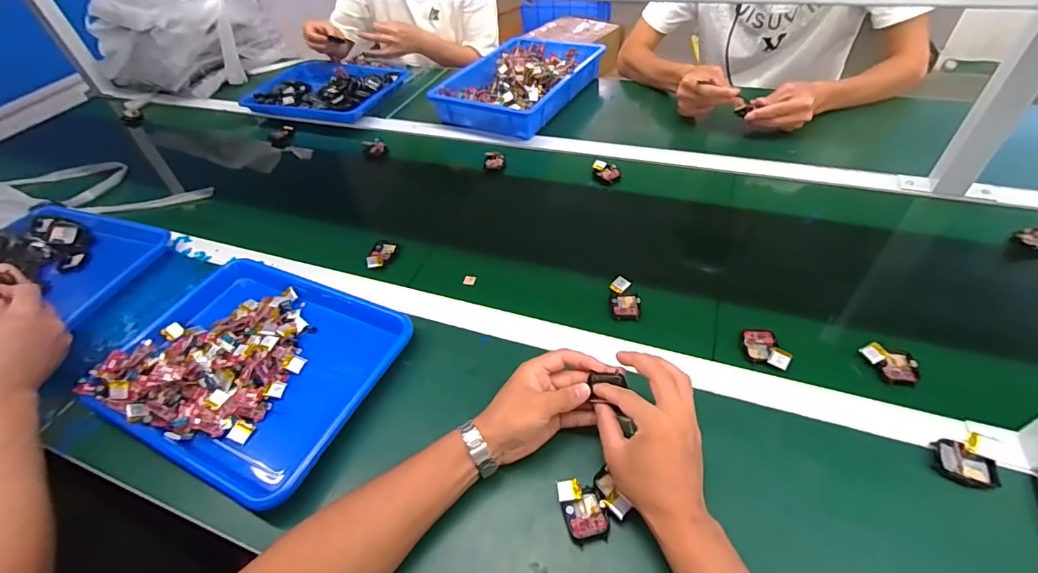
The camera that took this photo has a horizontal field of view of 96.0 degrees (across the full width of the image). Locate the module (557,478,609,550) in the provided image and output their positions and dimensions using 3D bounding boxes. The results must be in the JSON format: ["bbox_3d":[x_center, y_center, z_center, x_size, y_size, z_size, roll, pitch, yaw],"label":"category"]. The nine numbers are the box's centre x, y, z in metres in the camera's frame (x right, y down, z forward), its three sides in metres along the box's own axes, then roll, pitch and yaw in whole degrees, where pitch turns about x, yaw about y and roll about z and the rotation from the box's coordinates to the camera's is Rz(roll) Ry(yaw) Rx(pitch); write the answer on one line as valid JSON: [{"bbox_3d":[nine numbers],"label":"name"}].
[{"bbox_3d":[0.059,0.207,0.434,0.035,0.017,0.053,-17,48,-9],"label":"module"}]

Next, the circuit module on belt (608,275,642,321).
[{"bbox_3d":[0.137,0.015,0.602,0.038,0.020,0.064,0,47,6],"label":"circuit module on belt"}]

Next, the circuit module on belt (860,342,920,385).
[{"bbox_3d":[0.407,0.086,0.511,0.057,0.011,0.046,11,52,2],"label":"circuit module on belt"}]

